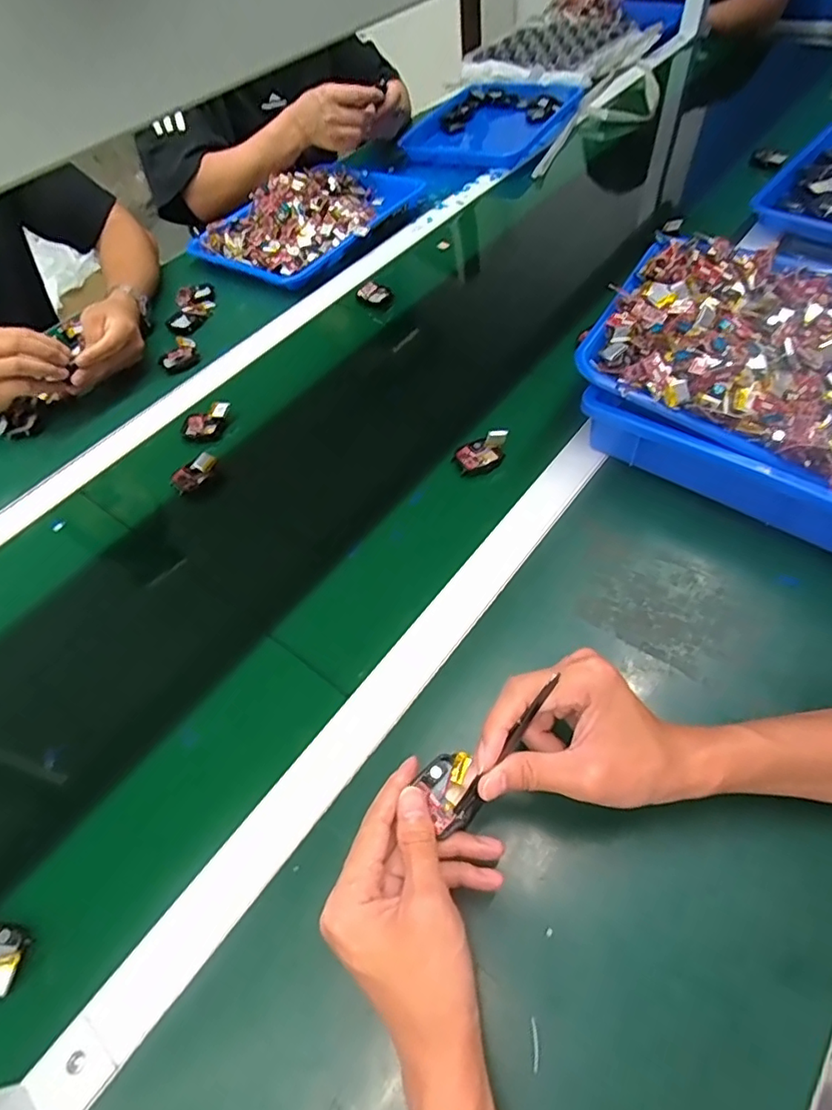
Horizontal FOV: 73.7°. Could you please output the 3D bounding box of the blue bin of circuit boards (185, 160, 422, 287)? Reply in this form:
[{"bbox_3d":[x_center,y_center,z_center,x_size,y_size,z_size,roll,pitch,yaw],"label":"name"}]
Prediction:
[{"bbox_3d":[-0.163,-0.540,0.875,0.240,0.049,0.343,27,61,24],"label":"blue bin of circuit boards"}]

